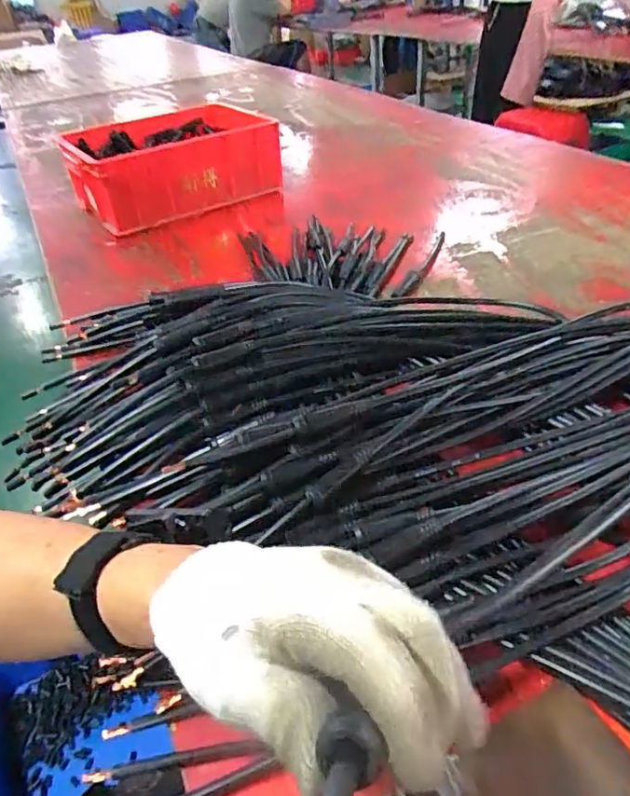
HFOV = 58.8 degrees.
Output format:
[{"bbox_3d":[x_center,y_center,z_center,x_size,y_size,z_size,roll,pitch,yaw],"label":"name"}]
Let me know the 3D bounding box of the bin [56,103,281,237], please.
[{"bbox_3d":[-0.306,-0.488,1.184,0.391,0.145,0.278,-25,43,-23],"label":"bin"}]

